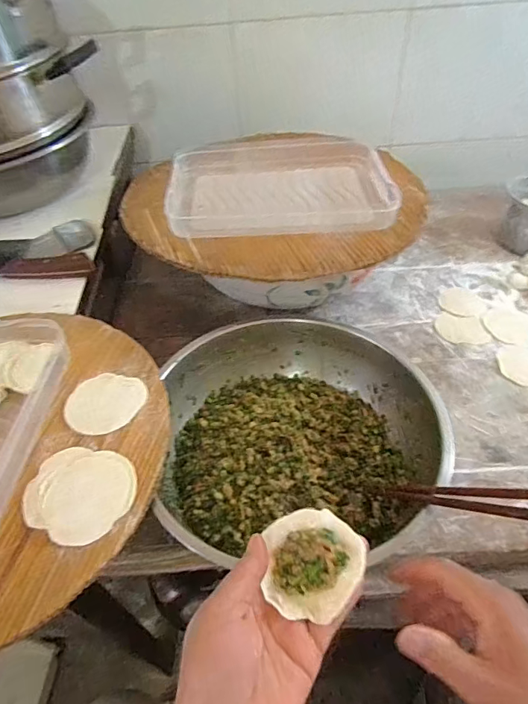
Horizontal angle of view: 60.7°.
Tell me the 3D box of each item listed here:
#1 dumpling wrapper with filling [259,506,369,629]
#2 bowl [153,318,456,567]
[{"bbox_3d":[0.035,0.141,0.305,0.065,0.012,0.066,-3,49,2],"label":"dumpling wrapper with filling"},{"bbox_3d":[0.037,0.086,0.503,0.291,0.089,0.275,-1,49,3],"label":"bowl"}]

